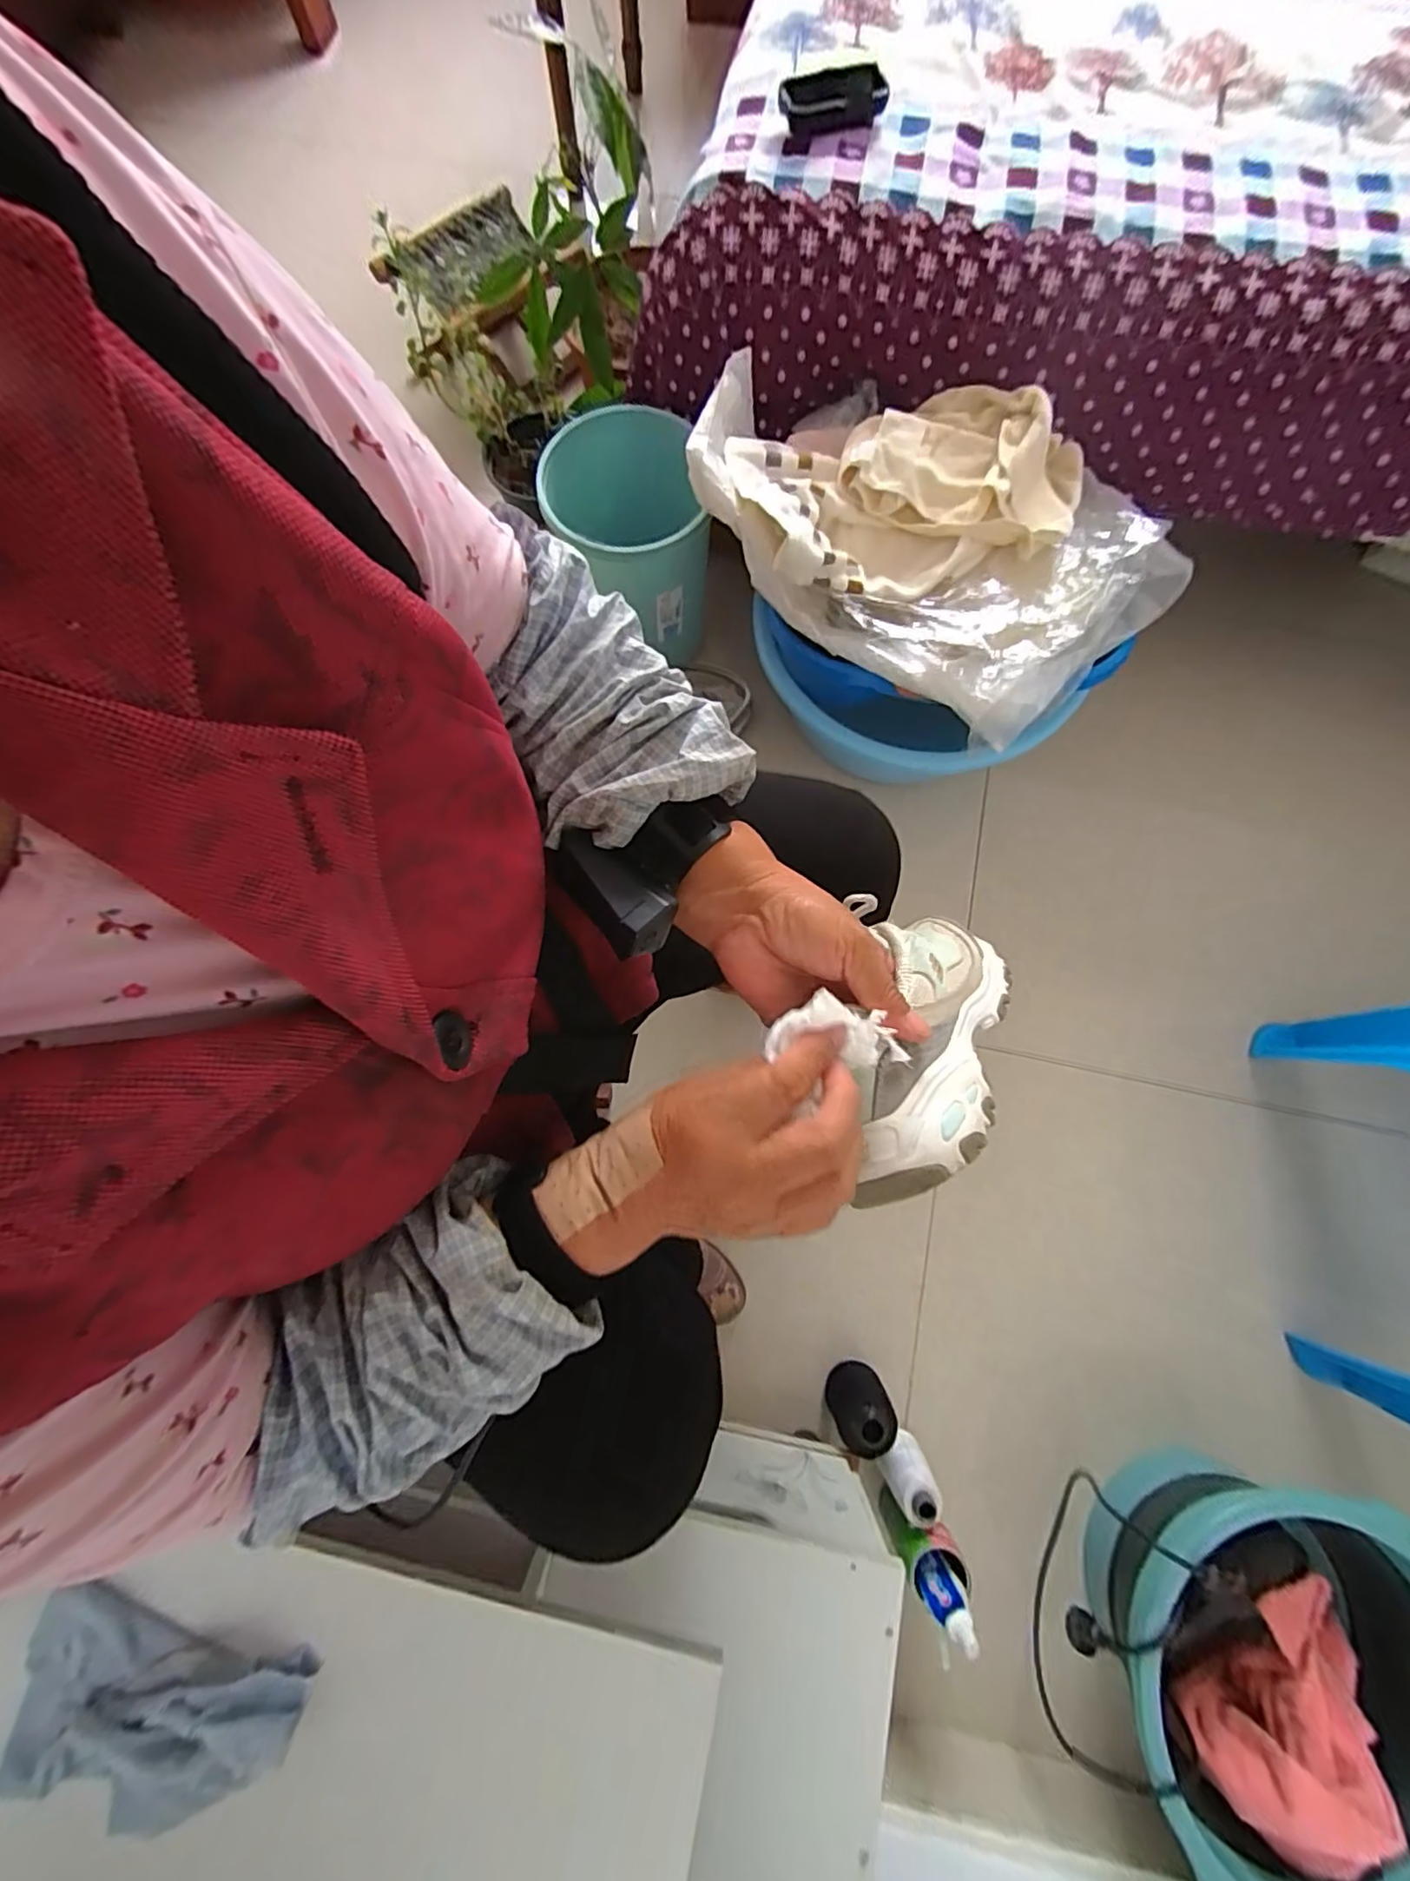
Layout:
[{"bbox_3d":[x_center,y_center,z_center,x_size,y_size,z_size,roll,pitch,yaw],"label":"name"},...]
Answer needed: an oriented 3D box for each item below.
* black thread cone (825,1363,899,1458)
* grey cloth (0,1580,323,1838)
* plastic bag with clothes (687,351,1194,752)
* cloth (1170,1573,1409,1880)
[{"bbox_3d":[0.190,0.572,0.756,0.071,0.106,0.062,-28,79,-6],"label":"black thread cone"},{"bbox_3d":[-0.376,0.530,0.412,0.195,0.028,0.113,14,78,3],"label":"grey cloth"},{"bbox_3d":[0.259,-0.467,0.698,0.541,0.113,0.341,33,80,7],"label":"plastic bag with clothes"},{"bbox_3d":[0.604,0.785,0.623,0.219,0.135,0.119,-40,80,-8],"label":"cloth"}]

